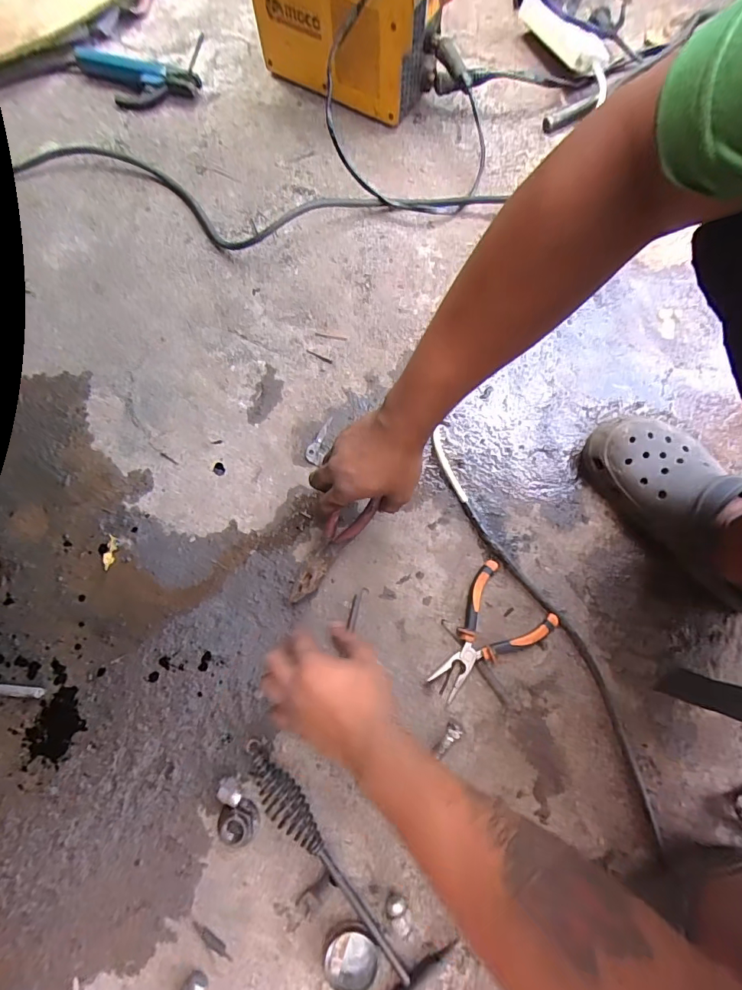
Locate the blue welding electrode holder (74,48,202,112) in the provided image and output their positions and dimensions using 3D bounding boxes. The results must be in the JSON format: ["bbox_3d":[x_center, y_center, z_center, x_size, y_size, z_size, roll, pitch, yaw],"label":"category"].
[{"bbox_3d":[-0.369,-0.638,0.703,0.199,0.035,0.076,19,76,6],"label":"blue welding electrode holder"}]

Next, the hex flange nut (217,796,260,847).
[{"bbox_3d":[-0.129,0.320,0.446,0.037,0.018,0.035,35,78,10],"label":"hex flange nut"}]

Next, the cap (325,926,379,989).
[{"bbox_3d":[-0.017,0.426,0.418,0.047,0.010,0.051,0,75,1],"label":"cap"}]

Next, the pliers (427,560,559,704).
[{"bbox_3d":[0.118,0.149,0.487,0.137,0.019,0.092,-42,78,-9],"label":"pliers"}]

